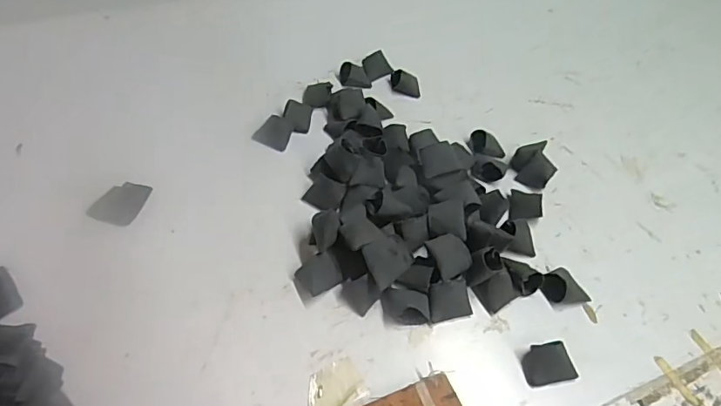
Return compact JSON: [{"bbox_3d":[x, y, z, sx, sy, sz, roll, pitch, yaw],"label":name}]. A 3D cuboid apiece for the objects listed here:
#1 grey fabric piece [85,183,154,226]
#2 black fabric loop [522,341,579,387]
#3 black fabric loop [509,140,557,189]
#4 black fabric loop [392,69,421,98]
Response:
[{"bbox_3d":[-0.260,0.000,0.547,0.049,0.004,0.053,13,52,4],"label":"grey fabric piece"},{"bbox_3d":[0.174,0.147,0.464,0.046,0.020,0.032,-5,53,-10],"label":"black fabric loop"},{"bbox_3d":[0.209,-0.043,0.610,0.039,0.036,0.050,-6,53,-10],"label":"black fabric loop"},{"bbox_3d":[0.063,-0.168,0.702,0.044,0.023,0.028,12,52,4],"label":"black fabric loop"}]

